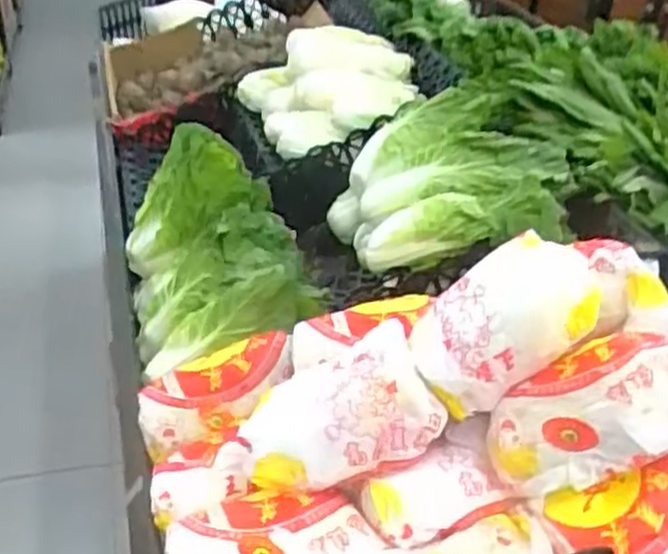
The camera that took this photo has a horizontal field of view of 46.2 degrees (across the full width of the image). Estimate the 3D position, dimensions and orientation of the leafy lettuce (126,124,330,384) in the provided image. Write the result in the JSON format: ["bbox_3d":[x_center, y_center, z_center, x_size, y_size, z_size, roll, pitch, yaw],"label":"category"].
[{"bbox_3d":[-0.158,-0.028,1.050,0.224,0.172,0.408,-7,35,-15],"label":"leafy lettuce"}]

